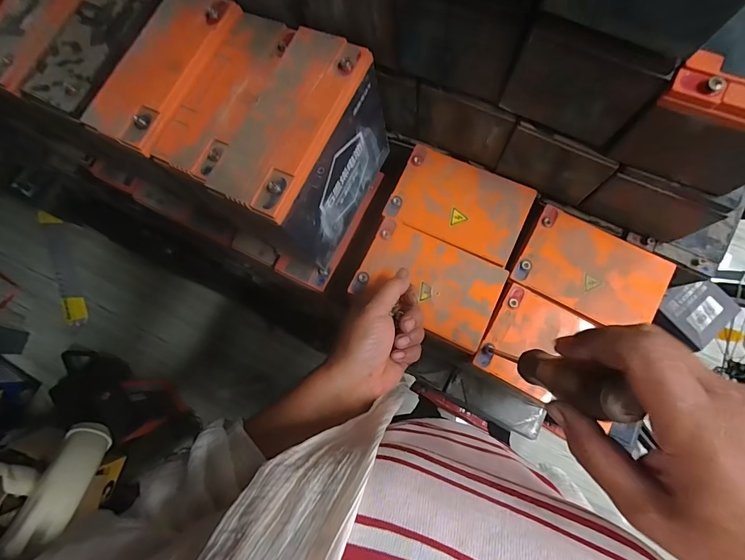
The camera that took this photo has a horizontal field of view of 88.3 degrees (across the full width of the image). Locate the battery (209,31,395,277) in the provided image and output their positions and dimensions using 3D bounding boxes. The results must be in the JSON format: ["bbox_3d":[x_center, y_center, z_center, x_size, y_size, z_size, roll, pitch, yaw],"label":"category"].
[{"bbox_3d":[-0.068,-0.130,0.418,0.107,0.157,0.184,26,80,6],"label":"battery"}]

